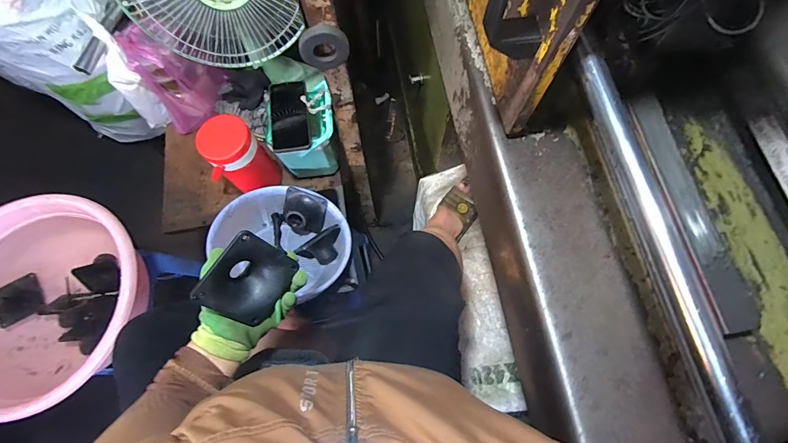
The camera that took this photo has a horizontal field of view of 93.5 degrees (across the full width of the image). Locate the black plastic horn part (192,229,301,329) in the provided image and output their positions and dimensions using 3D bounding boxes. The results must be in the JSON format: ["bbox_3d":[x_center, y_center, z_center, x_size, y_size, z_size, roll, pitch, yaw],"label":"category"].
[{"bbox_3d":[-0.179,0.060,0.434,0.045,0.096,0.099,25,73,41],"label":"black plastic horn part"}]

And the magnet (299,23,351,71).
[{"bbox_3d":[-0.097,-0.243,0.520,0.067,0.068,0.013,-13,71,-2],"label":"magnet"}]

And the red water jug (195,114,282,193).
[{"bbox_3d":[-0.327,-0.130,0.803,0.108,0.198,0.090,-26,72,-7],"label":"red water jug"}]

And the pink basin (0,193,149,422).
[{"bbox_3d":[-0.720,0.156,0.770,0.430,0.153,0.431,-22,72,-5],"label":"pink basin"}]

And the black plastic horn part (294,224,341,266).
[{"bbox_3d":[-0.148,0.052,0.776,0.102,0.075,0.056,-43,75,-12],"label":"black plastic horn part"}]

